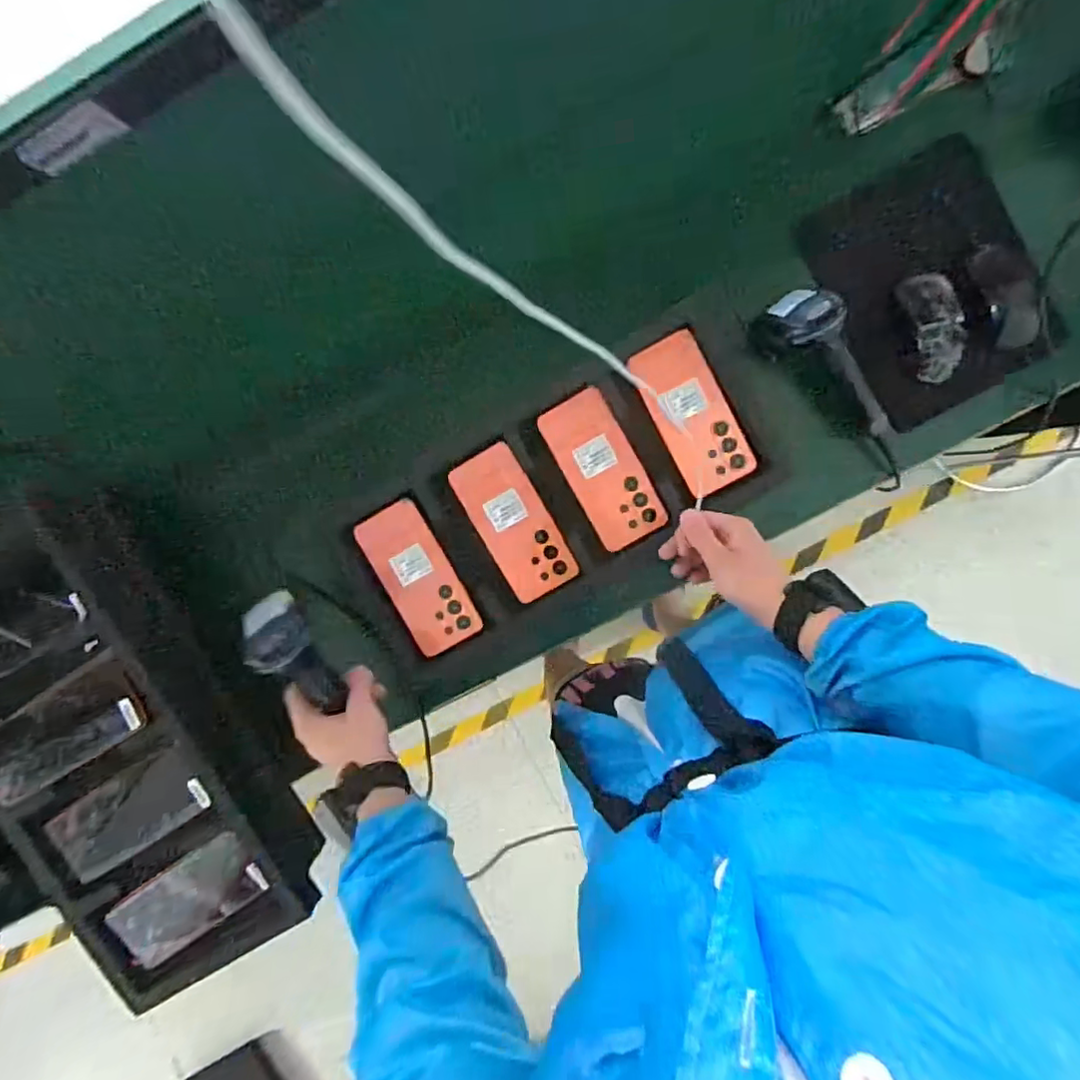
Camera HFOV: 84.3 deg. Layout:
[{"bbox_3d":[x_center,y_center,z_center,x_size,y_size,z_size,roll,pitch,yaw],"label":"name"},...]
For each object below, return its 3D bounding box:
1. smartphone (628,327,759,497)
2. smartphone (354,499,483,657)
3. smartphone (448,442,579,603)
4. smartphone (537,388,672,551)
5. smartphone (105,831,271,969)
[{"bbox_3d":[0.167,-0.137,0.651,0.079,0.010,0.169,-29,92,4],"label":"smartphone"},{"bbox_3d":[-0.137,0.045,0.675,0.077,0.014,0.173,-28,92,4],"label":"smartphone"},{"bbox_3d":[-0.029,-0.019,0.671,0.078,0.007,0.171,-30,92,4],"label":"smartphone"},{"bbox_3d":[0.069,-0.077,0.659,0.077,0.013,0.171,-30,92,4],"label":"smartphone"},{"bbox_3d":[-0.367,0.375,0.622,0.162,0.012,0.079,-32,98,2],"label":"smartphone"}]

